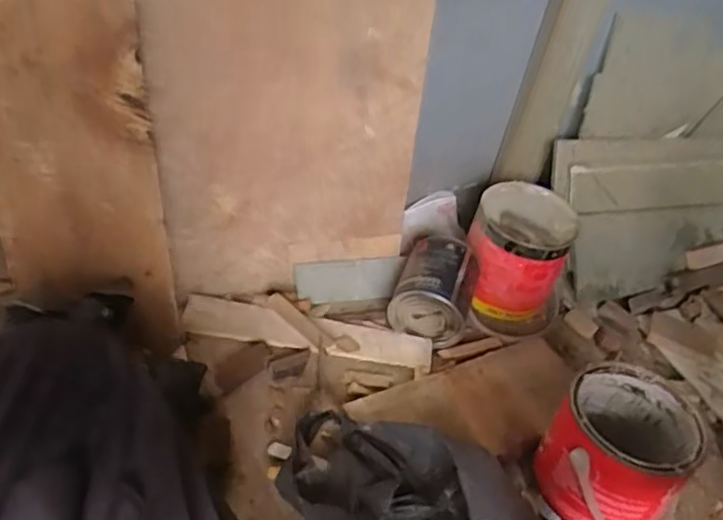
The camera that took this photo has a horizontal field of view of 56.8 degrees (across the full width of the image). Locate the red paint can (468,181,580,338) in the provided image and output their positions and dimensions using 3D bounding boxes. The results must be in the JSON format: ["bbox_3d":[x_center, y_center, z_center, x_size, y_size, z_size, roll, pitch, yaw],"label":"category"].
[{"bbox_3d":[0.244,0.002,1.043,0.166,0.162,0.178,17,38,6],"label":"red paint can"}]

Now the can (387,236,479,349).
[{"bbox_3d":[0.111,0.041,0.980,0.113,0.103,0.118,8,38,-6],"label":"can"}]

